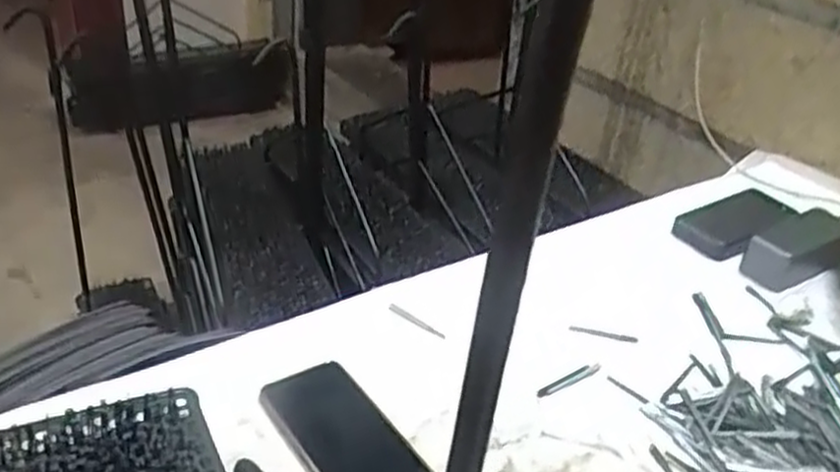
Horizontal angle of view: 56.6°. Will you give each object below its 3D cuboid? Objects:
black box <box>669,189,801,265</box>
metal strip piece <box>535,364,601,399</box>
[{"bbox_3d":[0.383,-0.016,0.950,0.149,0.028,0.085,-19,40,-33],"label":"black box"},{"bbox_3d":[0.133,0.128,0.695,0.076,0.004,0.010,-19,40,-33],"label":"metal strip piece"}]

